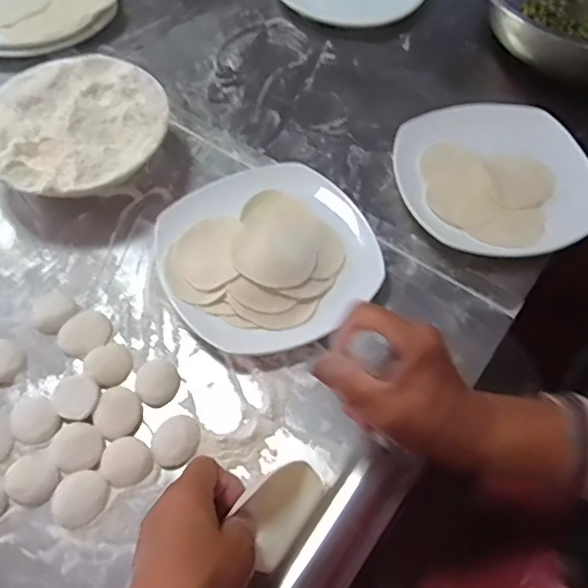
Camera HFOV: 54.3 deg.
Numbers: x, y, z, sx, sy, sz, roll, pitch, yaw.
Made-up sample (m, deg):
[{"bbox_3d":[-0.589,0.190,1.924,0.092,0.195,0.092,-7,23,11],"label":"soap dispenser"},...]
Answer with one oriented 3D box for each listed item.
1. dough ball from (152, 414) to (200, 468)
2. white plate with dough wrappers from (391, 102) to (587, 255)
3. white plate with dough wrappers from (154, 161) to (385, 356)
[{"bbox_3d":[-0.085,0.108,0.417,0.032,0.012,0.038,31,64,17],"label":"dough ball"},{"bbox_3d":[0.192,-0.109,0.545,0.184,0.025,0.169,0,60,0],"label":"white plate with dough wrappers"},{"bbox_3d":[-0.024,-0.038,0.492,0.174,0.047,0.169,-31,65,-17],"label":"white plate with dough wrappers"}]

